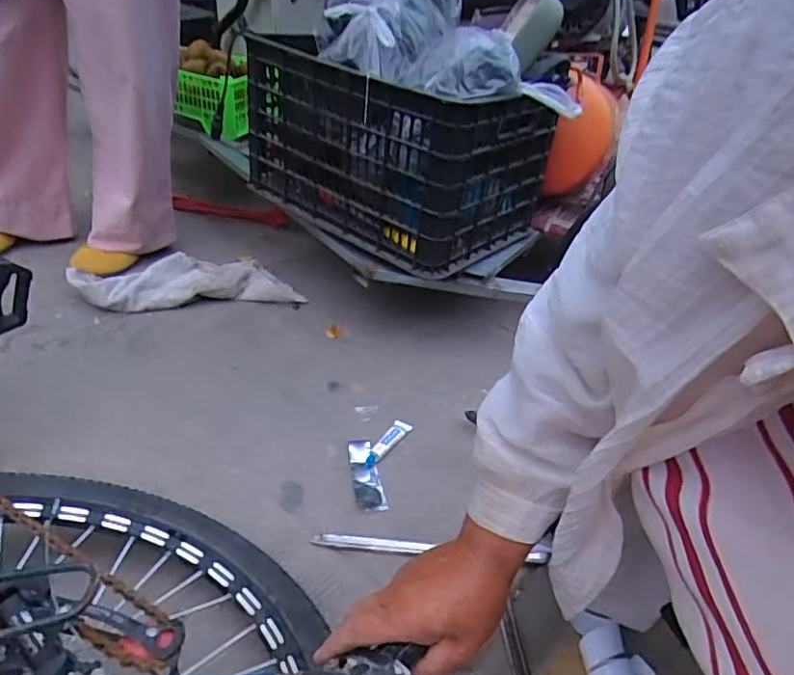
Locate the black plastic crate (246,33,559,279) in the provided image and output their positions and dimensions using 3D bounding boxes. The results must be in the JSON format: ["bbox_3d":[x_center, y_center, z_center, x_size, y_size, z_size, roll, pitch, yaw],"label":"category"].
[{"bbox_3d":[-0.025,-0.337,1.005,0.459,0.256,0.307,29,39,28],"label":"black plastic crate"}]

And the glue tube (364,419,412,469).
[{"bbox_3d":[-0.016,0.149,0.818,0.027,0.017,0.109,24,37,23],"label":"glue tube"}]

